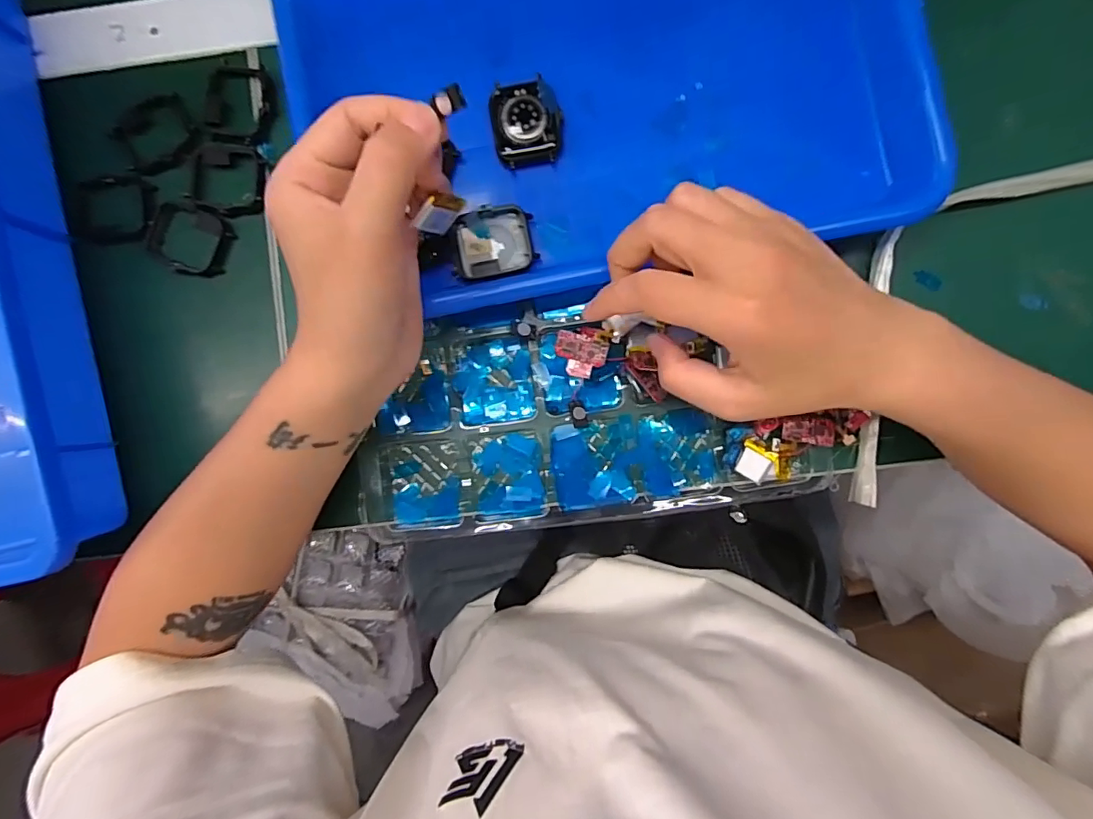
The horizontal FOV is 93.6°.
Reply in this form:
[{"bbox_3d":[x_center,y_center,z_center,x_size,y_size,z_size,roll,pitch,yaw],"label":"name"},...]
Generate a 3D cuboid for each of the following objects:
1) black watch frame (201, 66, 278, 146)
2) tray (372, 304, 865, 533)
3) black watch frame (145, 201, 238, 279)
[{"bbox_3d":[-0.181,-0.180,0.302,0.038,0.010,0.049,5,88,2],"label":"black watch frame"},{"bbox_3d":[0.030,0.002,0.291,0.268,0.022,0.122,-5,90,5],"label":"tray"},{"bbox_3d":[-0.209,-0.099,0.300,0.047,0.006,0.039,27,89,2],"label":"black watch frame"}]

